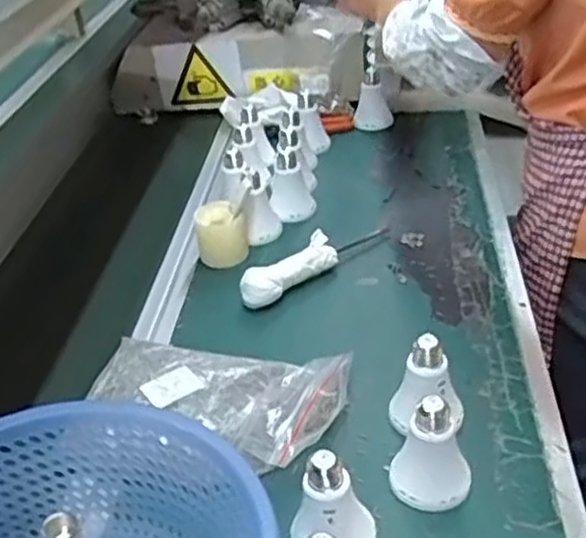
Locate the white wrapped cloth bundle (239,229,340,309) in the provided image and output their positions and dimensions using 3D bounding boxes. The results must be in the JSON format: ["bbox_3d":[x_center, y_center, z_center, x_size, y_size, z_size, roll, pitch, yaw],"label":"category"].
[{"bbox_3d":[-0.003,0.005,0.863,0.127,0.045,0.035,-30,41,-32],"label":"white wrapped cloth bundle"}]

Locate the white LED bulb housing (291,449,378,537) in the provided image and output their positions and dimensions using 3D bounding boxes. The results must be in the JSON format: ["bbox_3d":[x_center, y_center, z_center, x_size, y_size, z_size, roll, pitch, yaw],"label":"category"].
[{"bbox_3d":[0.030,0.173,0.559,0.060,0.088,0.052,-1,34,7],"label":"white LED bulb housing"}]

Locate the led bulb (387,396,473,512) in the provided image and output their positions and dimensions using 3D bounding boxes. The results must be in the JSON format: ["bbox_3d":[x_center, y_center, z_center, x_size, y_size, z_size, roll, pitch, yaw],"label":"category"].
[{"bbox_3d":[0.109,0.140,0.598,0.062,0.093,0.054,2,34,11],"label":"led bulb"}]

